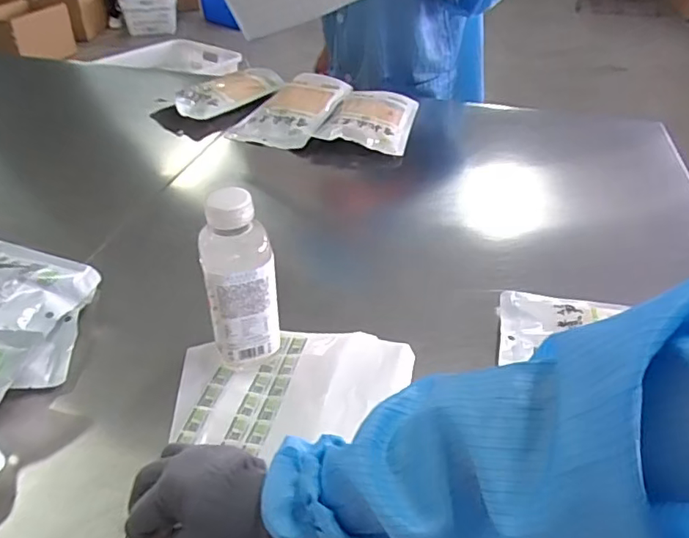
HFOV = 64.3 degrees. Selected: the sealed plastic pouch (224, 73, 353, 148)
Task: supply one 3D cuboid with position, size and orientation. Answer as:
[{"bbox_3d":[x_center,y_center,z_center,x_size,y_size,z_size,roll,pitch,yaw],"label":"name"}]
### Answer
[{"bbox_3d":[-0.095,-0.307,1.045,0.167,0.056,0.237,17,39,20],"label":"sealed plastic pouch"}]

